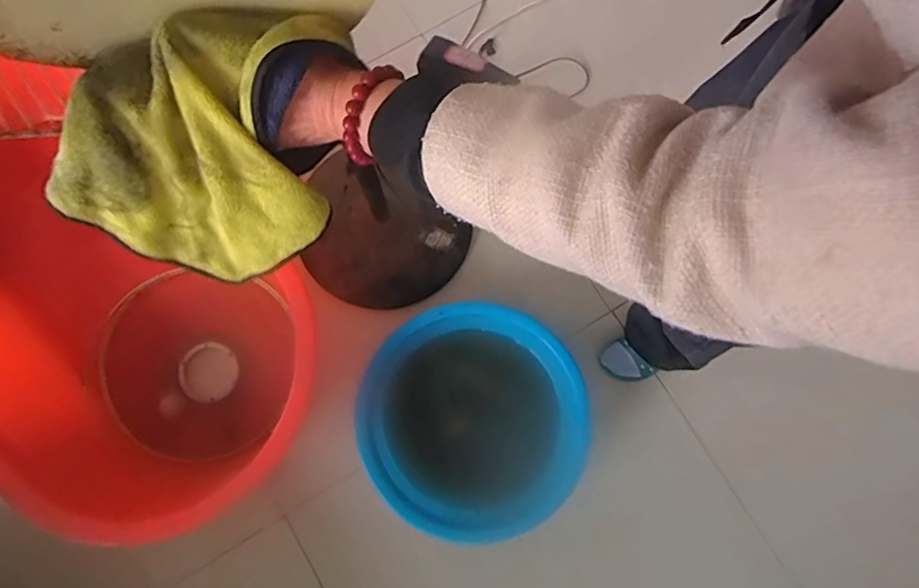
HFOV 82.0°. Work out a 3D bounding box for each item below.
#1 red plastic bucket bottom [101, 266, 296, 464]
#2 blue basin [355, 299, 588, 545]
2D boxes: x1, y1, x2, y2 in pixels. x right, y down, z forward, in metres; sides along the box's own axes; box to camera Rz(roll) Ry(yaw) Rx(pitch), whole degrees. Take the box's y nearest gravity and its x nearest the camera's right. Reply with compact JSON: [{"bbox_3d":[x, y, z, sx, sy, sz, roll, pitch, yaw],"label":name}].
[{"bbox_3d":[-0.540,0.143,1.113,0.362,0.057,0.374,0,78,0],"label":"red plastic bucket bottom"},{"bbox_3d":[0.023,0.252,1.088,0.406,0.197,0.424,0,78,0],"label":"blue basin"}]

